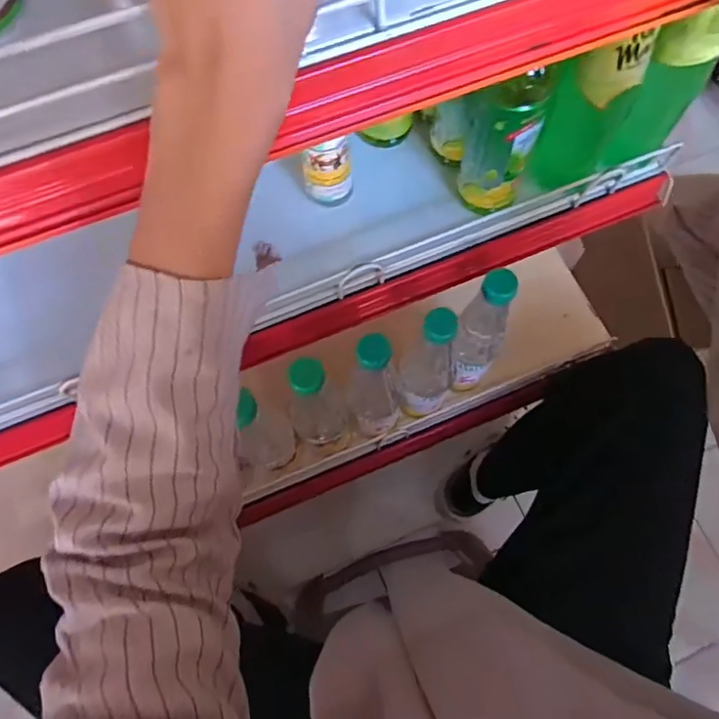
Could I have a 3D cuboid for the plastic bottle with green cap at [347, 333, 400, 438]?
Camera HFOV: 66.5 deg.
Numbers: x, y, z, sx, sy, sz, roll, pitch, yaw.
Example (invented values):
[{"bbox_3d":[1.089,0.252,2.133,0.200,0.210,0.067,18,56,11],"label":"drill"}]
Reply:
[{"bbox_3d":[0.017,0.030,0.558,0.053,0.212,0.054,0,72,1],"label":"plastic bottle with green cap"}]

